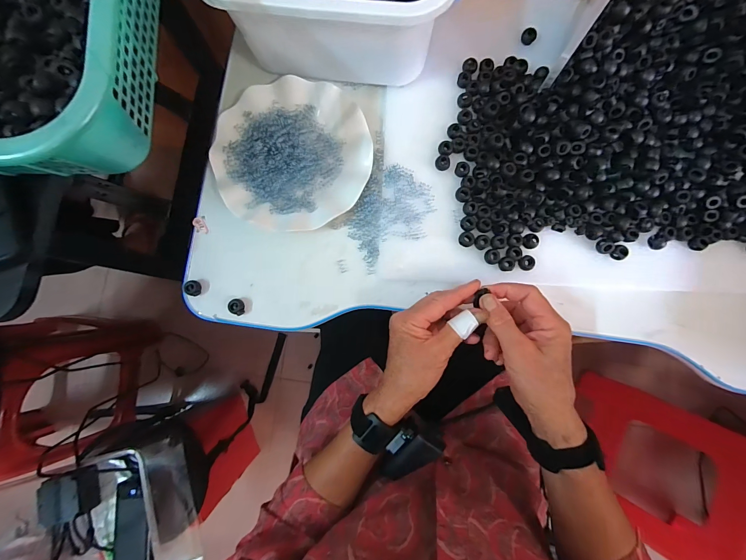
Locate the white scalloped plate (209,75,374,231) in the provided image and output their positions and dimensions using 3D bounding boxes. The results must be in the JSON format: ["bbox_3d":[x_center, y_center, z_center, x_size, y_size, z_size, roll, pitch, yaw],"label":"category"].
[{"bbox_3d":[-0.095,-0.150,0.384,0.178,0.024,0.177,0,84,0],"label":"white scalloped plate"}]

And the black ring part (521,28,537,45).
[{"bbox_3d":[0.194,-0.302,0.401,0.017,0.010,0.016,28,84,3],"label":"black ring part"}]

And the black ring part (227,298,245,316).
[{"bbox_3d":[-0.159,0.031,0.374,0.015,0.012,0.019,-7,84,-1],"label":"black ring part"}]

